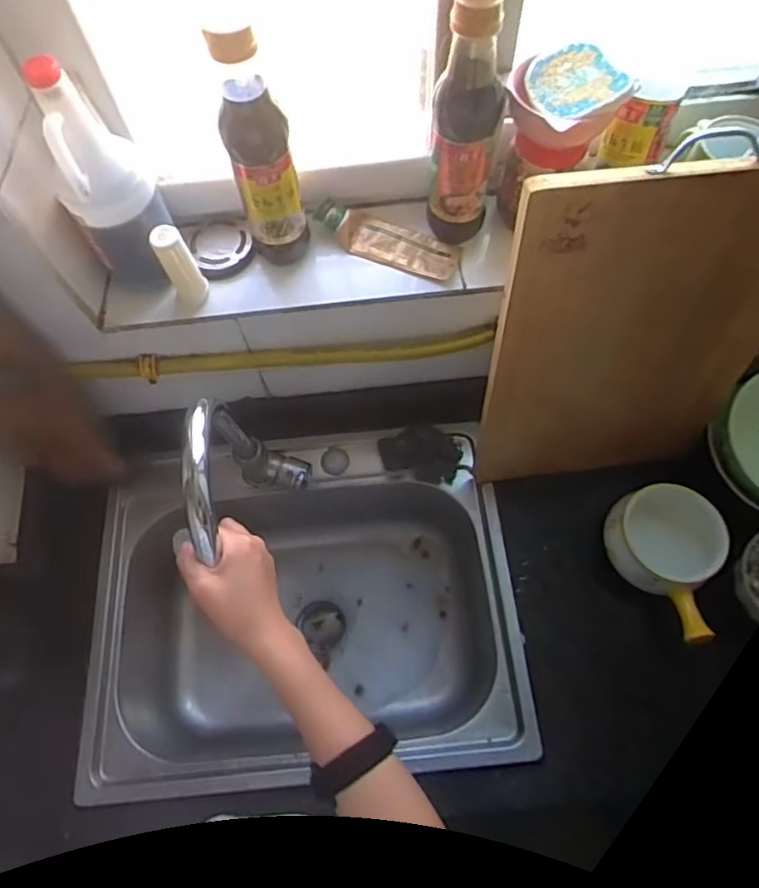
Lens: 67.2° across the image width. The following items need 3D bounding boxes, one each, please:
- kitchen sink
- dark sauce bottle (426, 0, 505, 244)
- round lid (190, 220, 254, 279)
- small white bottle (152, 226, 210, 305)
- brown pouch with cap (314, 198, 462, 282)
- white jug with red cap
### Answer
[{"bbox_3d":[-0.095,0.237,0.849,0.537,0.225,0.427,-5,67,0],"label":"kitchen sink"},{"bbox_3d":[0.085,-0.307,0.553,0.062,0.237,0.068,9,67,6],"label":"dark sauce bottle"},{"bbox_3d":[-0.180,-0.227,0.653,0.064,0.017,0.073,-26,68,-9],"label":"round lid"},{"bbox_3d":[-0.205,-0.184,0.590,0.033,0.083,0.032,-26,68,-9],"label":"small white bottle"},{"bbox_3d":[0.012,-0.236,0.643,0.164,0.037,0.055,21,69,10],"label":"brown pouch with cap"},{"bbox_3d":[-0.261,-0.247,0.545,0.083,0.221,0.078,-31,69,-11],"label":"white jug with red cap"}]

